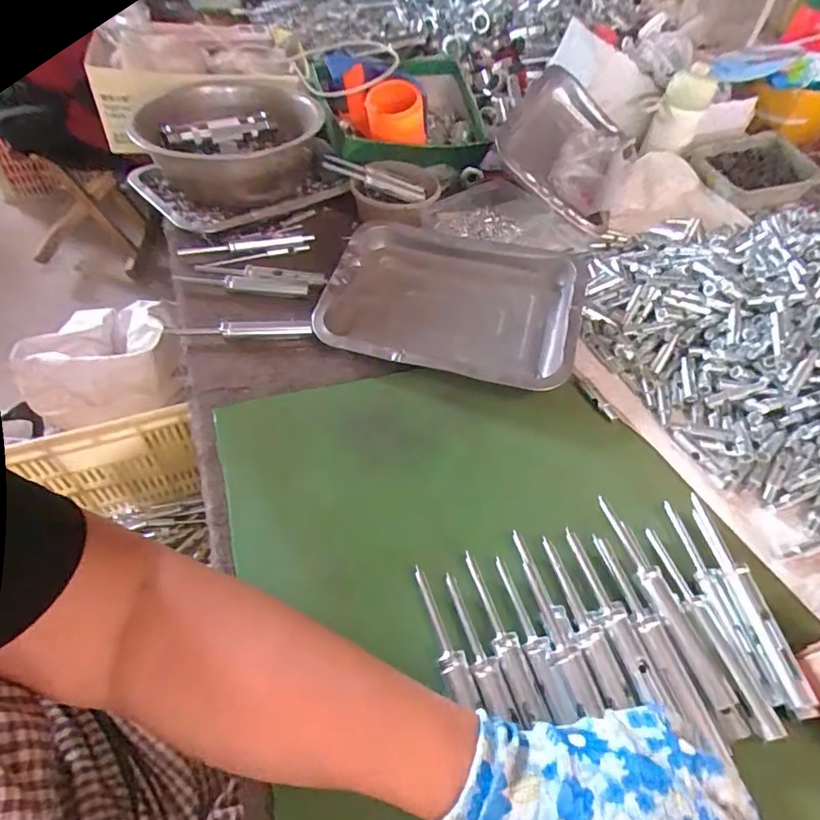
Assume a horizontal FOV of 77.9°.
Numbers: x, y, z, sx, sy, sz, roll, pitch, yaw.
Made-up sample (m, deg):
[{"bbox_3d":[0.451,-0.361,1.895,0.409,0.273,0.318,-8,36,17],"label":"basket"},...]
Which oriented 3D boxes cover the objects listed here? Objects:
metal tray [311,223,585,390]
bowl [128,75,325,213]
[{"bbox_3d":[0.043,-0.112,0.532,0.257,0.045,0.185,15,51,7],"label":"metal tray"},{"bbox_3d":[-0.225,-0.349,0.652,0.217,0.076,0.258,-16,54,-17],"label":"bowl"}]

